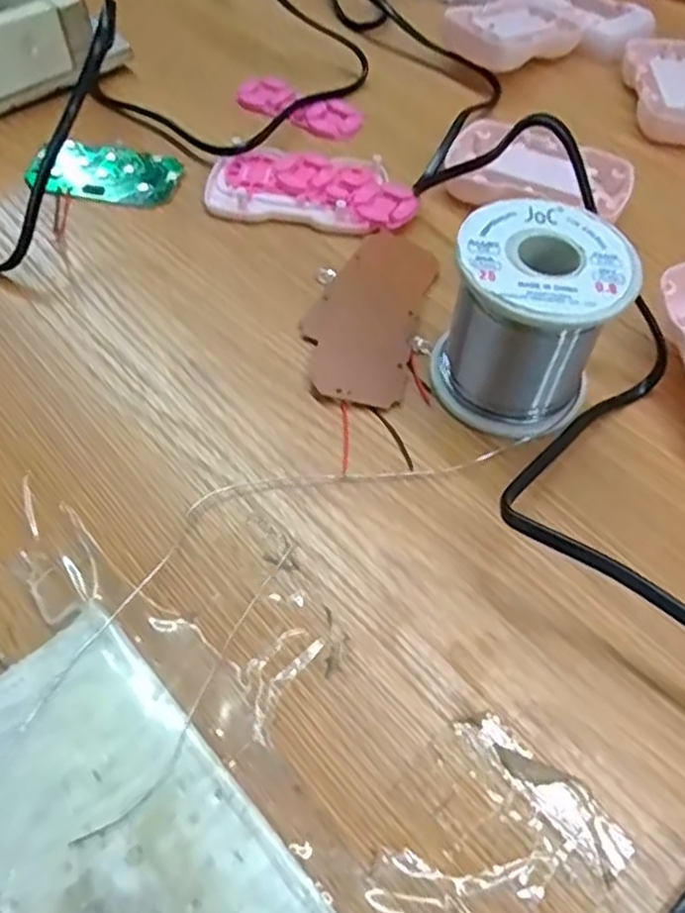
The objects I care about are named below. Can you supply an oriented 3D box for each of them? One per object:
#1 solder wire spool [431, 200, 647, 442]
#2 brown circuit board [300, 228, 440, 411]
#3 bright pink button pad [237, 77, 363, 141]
[{"bbox_3d":[0.069,-0.051,0.271,0.060,0.062,0.060,17,57,10],"label":"solder wire spool"},{"bbox_3d":[0.012,-0.064,0.314,0.046,0.005,0.102,14,57,8],"label":"brown circuit board"},{"bbox_3d":[-0.023,-0.198,0.407,0.073,0.008,0.032,25,59,15],"label":"bright pink button pad"}]

